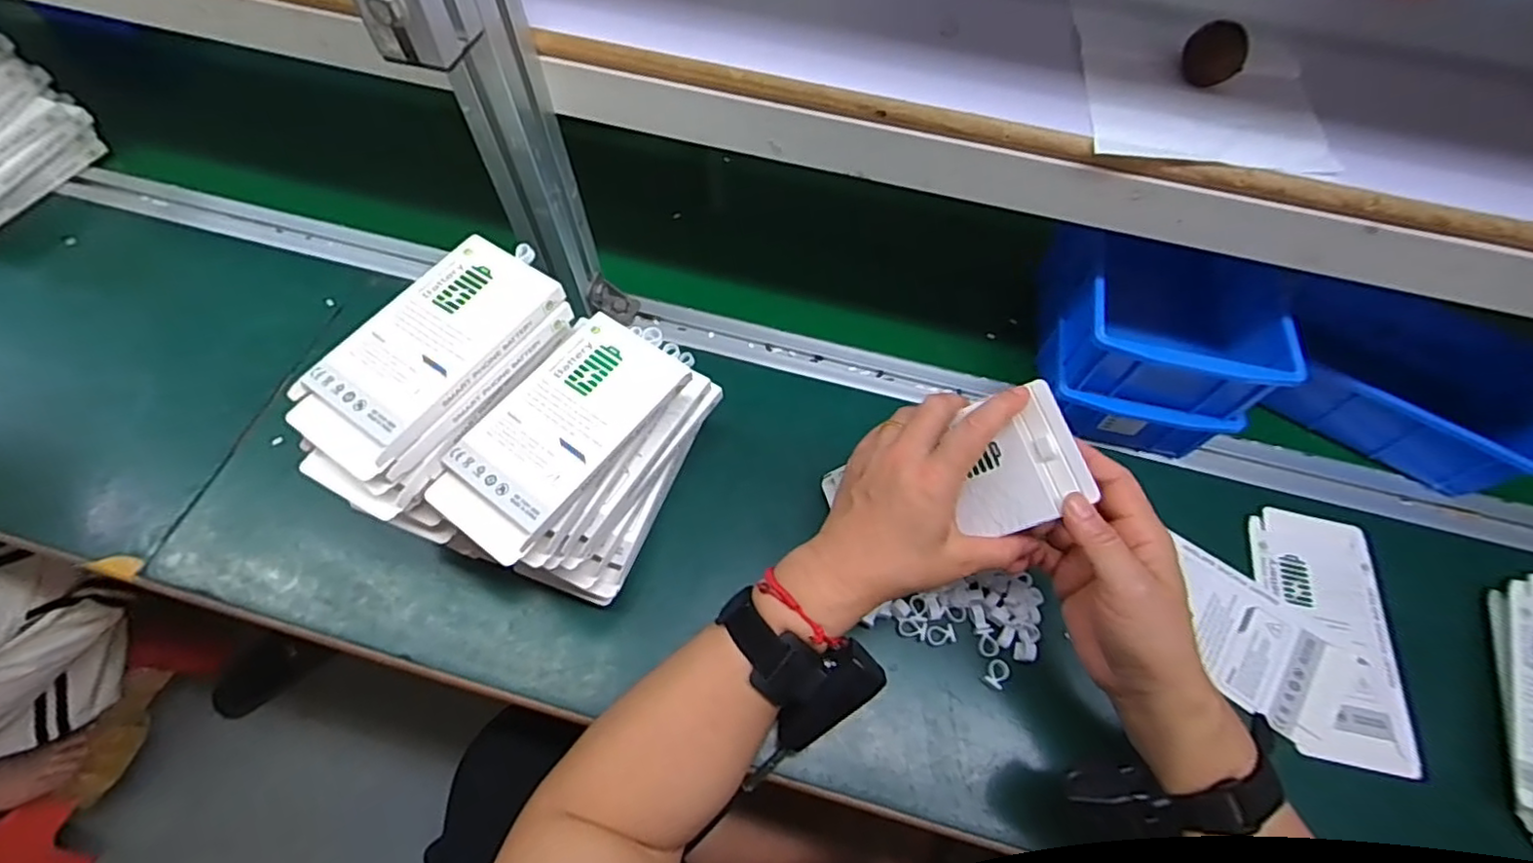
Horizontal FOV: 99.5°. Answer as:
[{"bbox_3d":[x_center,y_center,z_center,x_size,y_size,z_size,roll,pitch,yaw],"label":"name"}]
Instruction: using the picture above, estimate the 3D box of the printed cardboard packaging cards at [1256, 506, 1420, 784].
[{"bbox_3d":[0.401,0.141,0.458,0.077,0.007,0.173,11,61,4],"label":"printed cardboard packaging cards"}]

